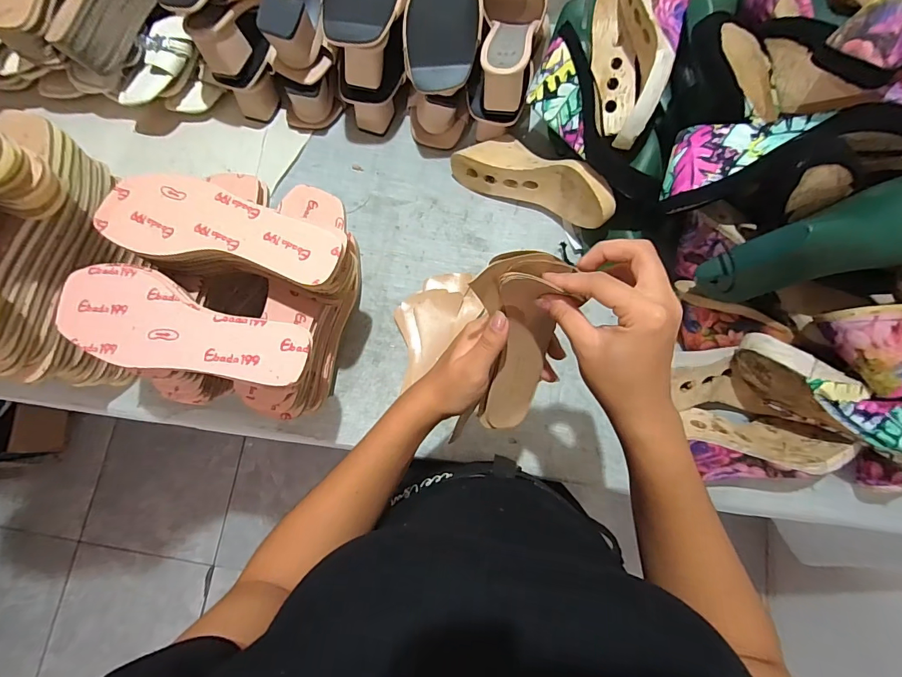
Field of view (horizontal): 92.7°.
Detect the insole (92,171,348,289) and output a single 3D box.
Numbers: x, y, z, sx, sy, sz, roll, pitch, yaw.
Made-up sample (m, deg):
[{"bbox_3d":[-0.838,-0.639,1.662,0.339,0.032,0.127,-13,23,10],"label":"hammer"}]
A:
[{"bbox_3d":[-0.219,-0.108,0.412,0.235,0.009,0.079,11,78,4],"label":"insole"}]

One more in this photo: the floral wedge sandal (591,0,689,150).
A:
[{"bbox_3d":[0.216,-0.357,0.520,0.093,0.099,0.240,15,78,5],"label":"floral wedge sandal"}]

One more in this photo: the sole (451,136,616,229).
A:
[{"bbox_3d":[0.115,-0.213,0.571,0.226,0.082,0.074,28,79,26],"label":"sole"}]

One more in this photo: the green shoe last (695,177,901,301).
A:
[{"bbox_3d":[0.355,-0.094,0.398,0.220,0.082,0.073,-19,76,25],"label":"green shoe last"}]

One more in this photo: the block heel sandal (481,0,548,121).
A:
[{"bbox_3d":[0.081,-0.405,0.550,0.072,0.074,0.228,4,78,2],"label":"block heel sandal"}]

